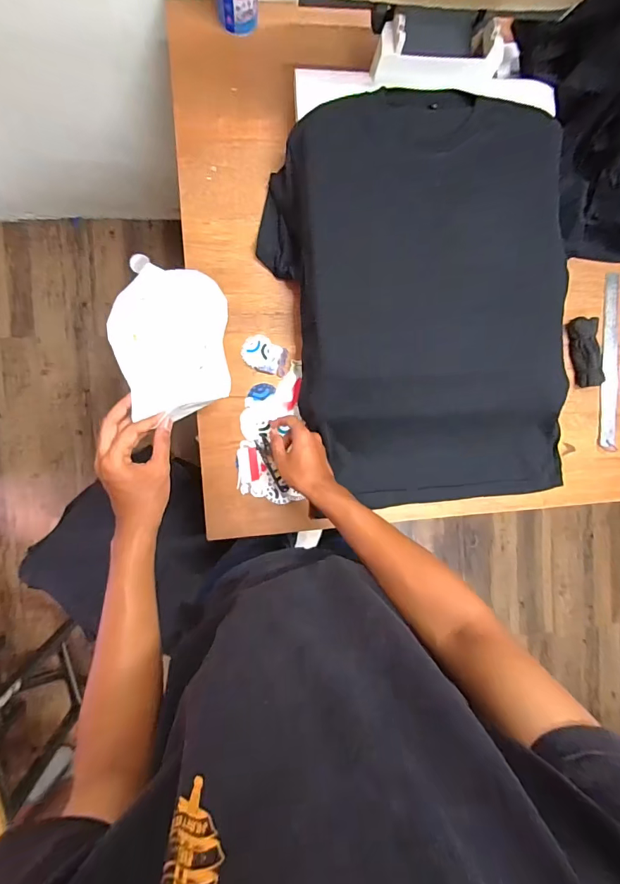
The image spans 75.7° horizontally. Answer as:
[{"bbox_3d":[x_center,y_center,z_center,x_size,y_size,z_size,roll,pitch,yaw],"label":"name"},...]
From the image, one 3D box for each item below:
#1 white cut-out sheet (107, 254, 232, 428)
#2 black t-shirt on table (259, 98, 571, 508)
[{"bbox_3d":[-0.178,-0.131,0.510,0.138,0.028,0.190,-2,92,-6],"label":"white cut-out sheet"},{"bbox_3d":[0.191,-0.197,0.638,0.438,0.153,0.616,-10,93,-8],"label":"black t-shirt on table"}]

